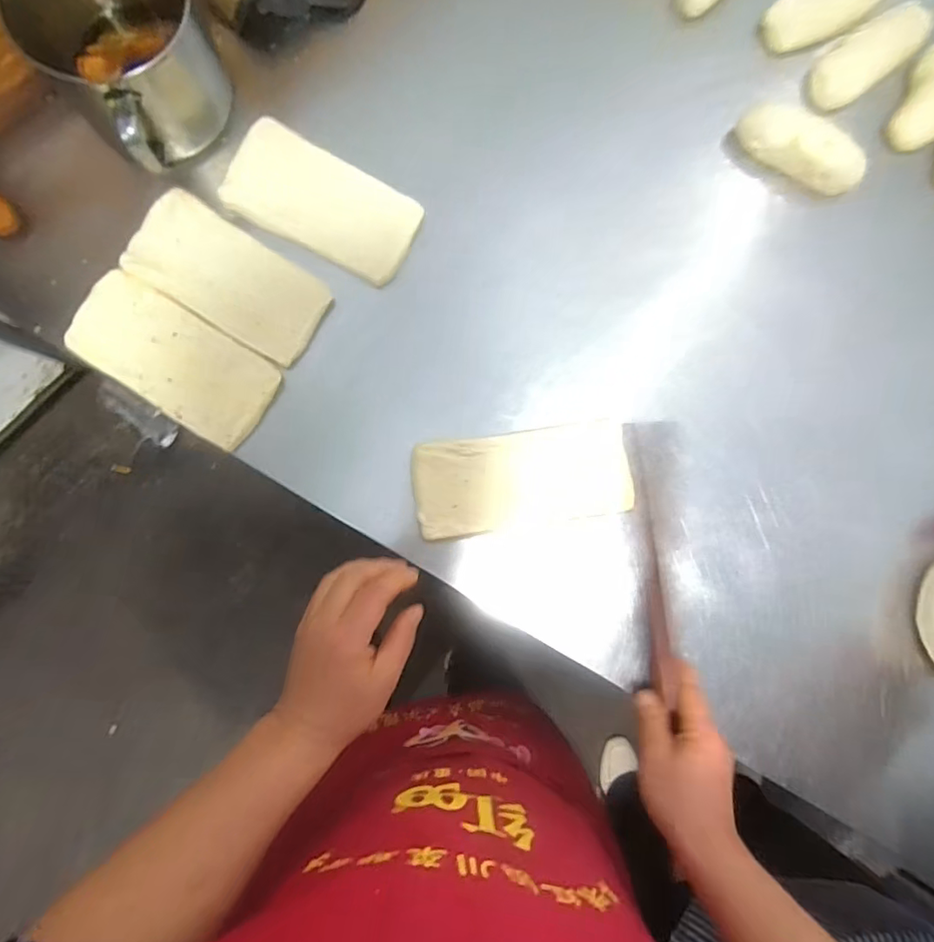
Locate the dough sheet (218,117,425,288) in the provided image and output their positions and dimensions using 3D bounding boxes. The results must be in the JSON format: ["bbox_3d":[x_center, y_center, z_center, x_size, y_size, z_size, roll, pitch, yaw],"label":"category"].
[{"bbox_3d":[-0.135,-0.253,0.504,0.176,0.014,0.097,27,85,-1],"label":"dough sheet"}]

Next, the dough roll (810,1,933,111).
[{"bbox_3d":[0.413,-0.428,0.545,0.147,0.028,0.052,-37,88,-5],"label":"dough roll"}]

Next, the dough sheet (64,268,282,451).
[{"bbox_3d":[-0.265,-0.101,0.482,0.179,0.010,0.087,33,85,0],"label":"dough sheet"}]

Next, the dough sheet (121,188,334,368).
[{"bbox_3d":[-0.218,-0.176,0.485,0.180,0.013,0.086,35,85,0],"label":"dough sheet"}]

